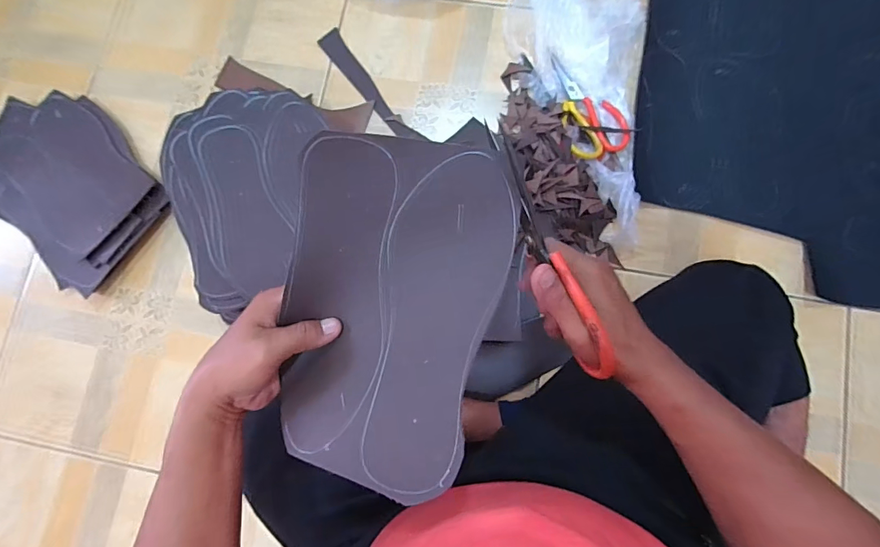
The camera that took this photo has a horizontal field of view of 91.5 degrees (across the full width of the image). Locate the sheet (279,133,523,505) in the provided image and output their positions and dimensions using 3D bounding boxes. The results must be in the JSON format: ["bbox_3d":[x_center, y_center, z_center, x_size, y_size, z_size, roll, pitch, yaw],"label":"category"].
[{"bbox_3d":[-0.037,0.025,0.326,0.168,0.060,0.246,8,82,5],"label":"sheet"}]

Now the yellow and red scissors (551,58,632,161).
[{"bbox_3d":[0.228,-0.253,0.642,0.091,0.017,0.170,-8,81,2],"label":"yellow and red scissors"}]

